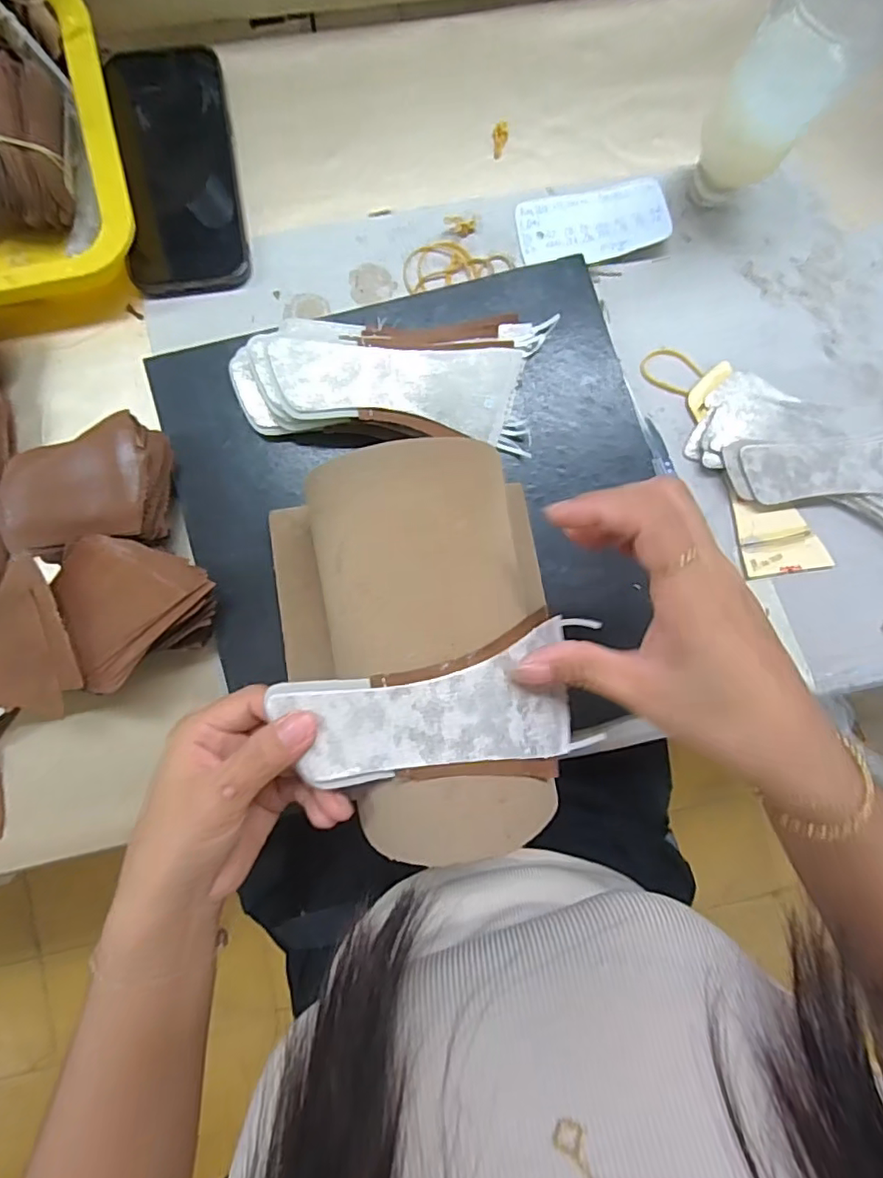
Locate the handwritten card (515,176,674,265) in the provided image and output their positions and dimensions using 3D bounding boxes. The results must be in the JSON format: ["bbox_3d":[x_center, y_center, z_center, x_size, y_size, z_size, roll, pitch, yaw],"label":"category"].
[{"bbox_3d":[0.106,-0.258,0.408,0.101,0.014,0.048,-8,89,-4],"label":"handwritten card"}]

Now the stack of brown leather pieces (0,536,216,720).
[{"bbox_3d":[-0.242,0.035,0.337,0.218,0.047,0.079,-25,90,-4],"label":"stack of brown leather pieces"}]

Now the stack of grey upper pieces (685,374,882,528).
[{"bbox_3d":[0.269,-0.094,0.404,0.178,0.024,0.085,14,87,-3],"label":"stack of grey upper pieces"}]

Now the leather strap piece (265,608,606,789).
[{"bbox_3d":[0.001,0.054,0.262,0.145,0.038,0.064,-8,89,-6],"label":"leather strap piece"}]

